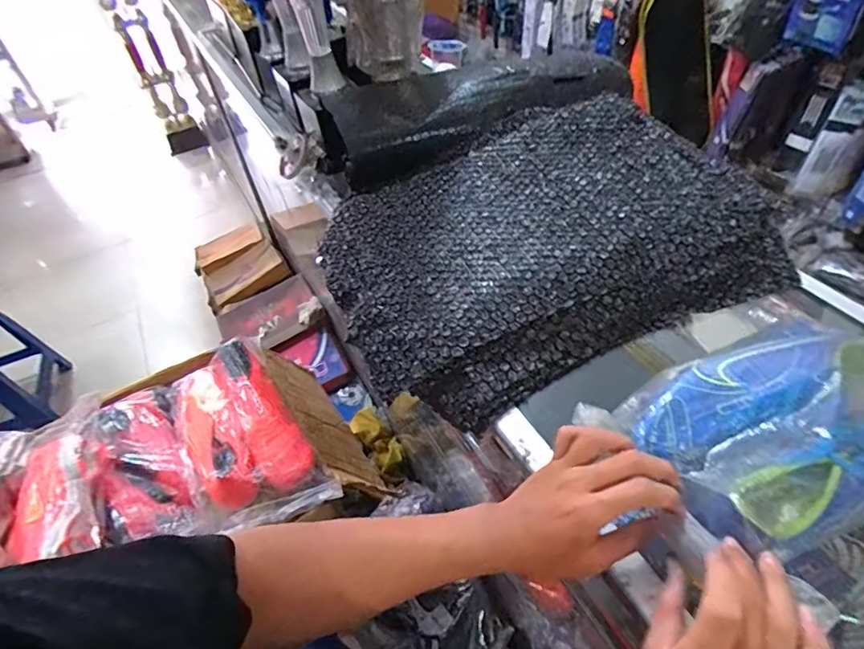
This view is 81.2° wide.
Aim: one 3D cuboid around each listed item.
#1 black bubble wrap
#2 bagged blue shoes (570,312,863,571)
[{"bbox_3d":[0.129,-0.113,0.646,0.510,0.099,0.361,-22,49,-13],"label":"black bubble wrap"},{"bbox_3d":[0.287,0.085,0.421,0.257,0.056,0.166,-18,48,-9],"label":"bagged blue shoes"}]

